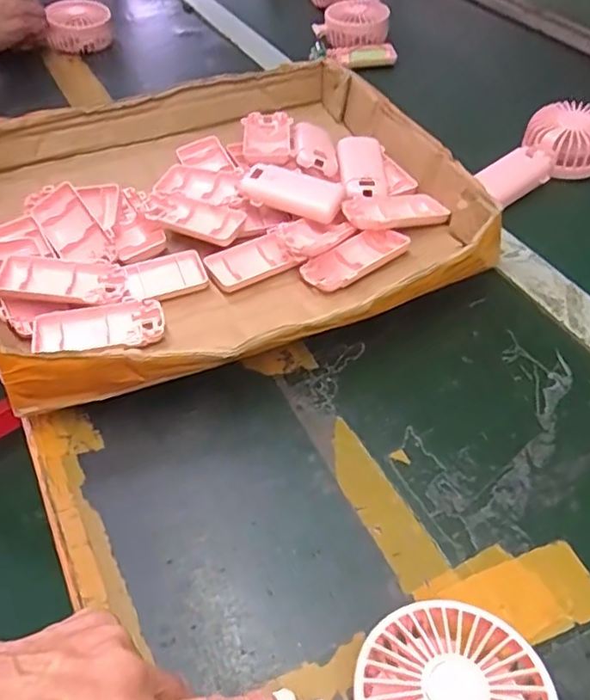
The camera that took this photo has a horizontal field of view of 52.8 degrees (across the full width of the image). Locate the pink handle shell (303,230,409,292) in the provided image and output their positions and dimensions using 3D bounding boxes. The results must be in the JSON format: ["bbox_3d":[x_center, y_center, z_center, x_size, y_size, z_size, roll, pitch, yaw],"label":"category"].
[{"bbox_3d":[0.051,-0.077,0.507,0.094,0.018,0.044,-30,53,-22],"label":"pink handle shell"}]

